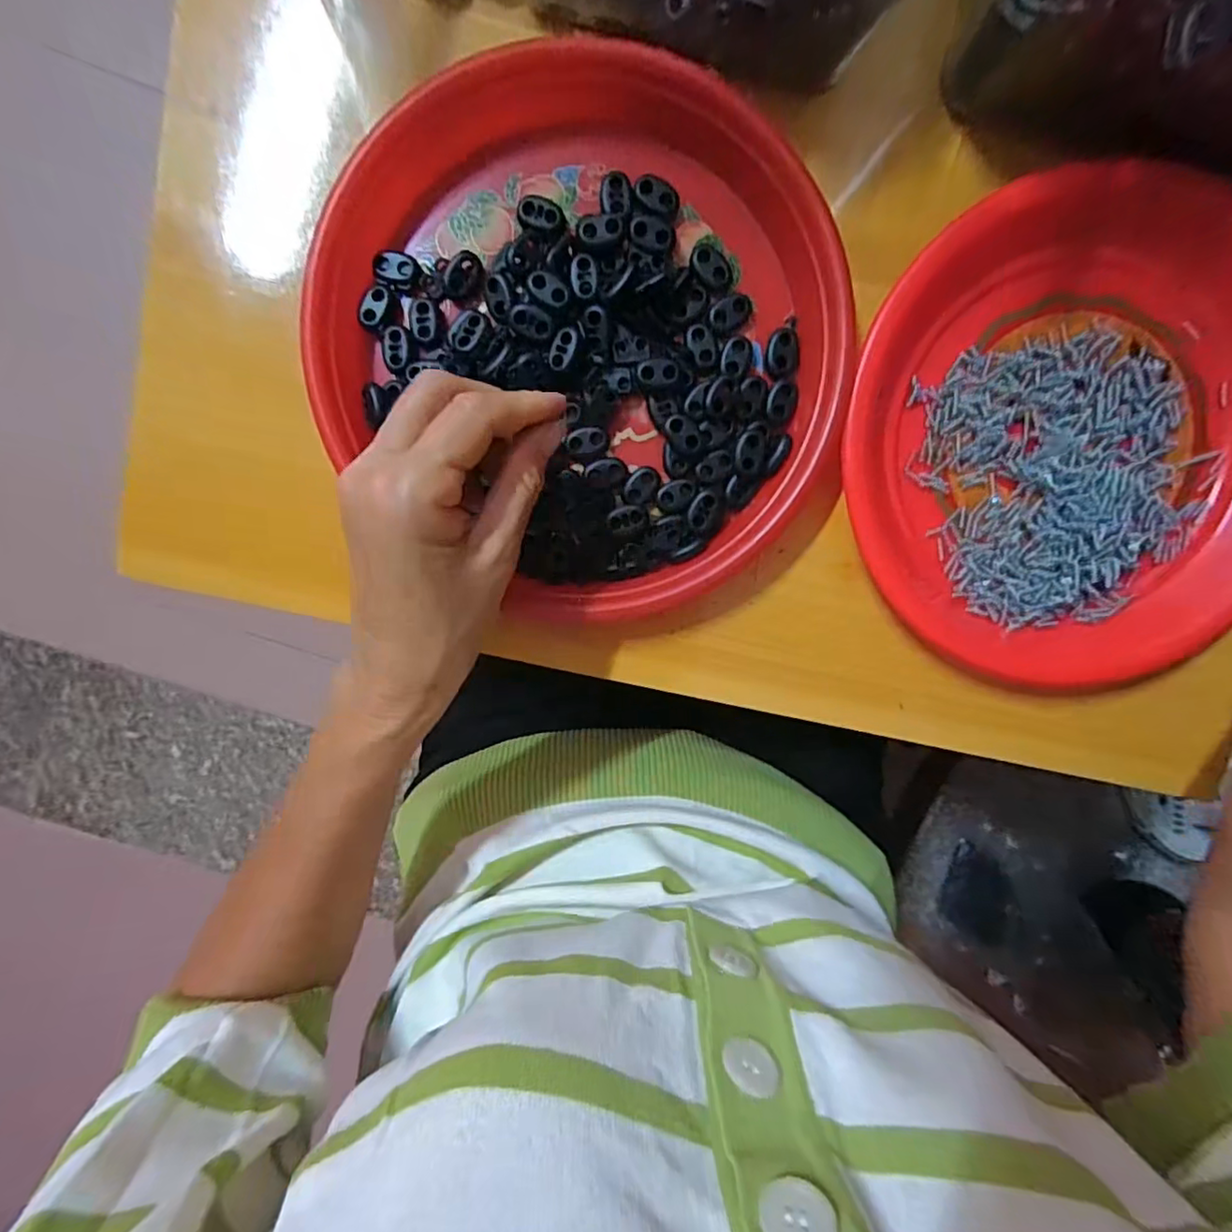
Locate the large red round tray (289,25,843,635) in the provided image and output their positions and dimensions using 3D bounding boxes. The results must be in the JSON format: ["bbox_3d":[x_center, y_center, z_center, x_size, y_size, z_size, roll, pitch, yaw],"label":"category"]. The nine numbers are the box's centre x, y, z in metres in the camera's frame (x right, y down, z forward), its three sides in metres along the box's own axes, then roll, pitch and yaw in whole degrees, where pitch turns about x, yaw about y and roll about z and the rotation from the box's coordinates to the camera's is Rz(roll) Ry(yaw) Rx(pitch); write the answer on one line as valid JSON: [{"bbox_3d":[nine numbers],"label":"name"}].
[{"bbox_3d":[-0.015,-0.122,0.275,0.231,0.022,0.240,0,99,-1],"label":"large red round tray"}]

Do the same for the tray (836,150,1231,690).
[{"bbox_3d":[0.225,-0.080,0.289,0.214,0.024,0.235,-42,98,5],"label":"tray"}]

